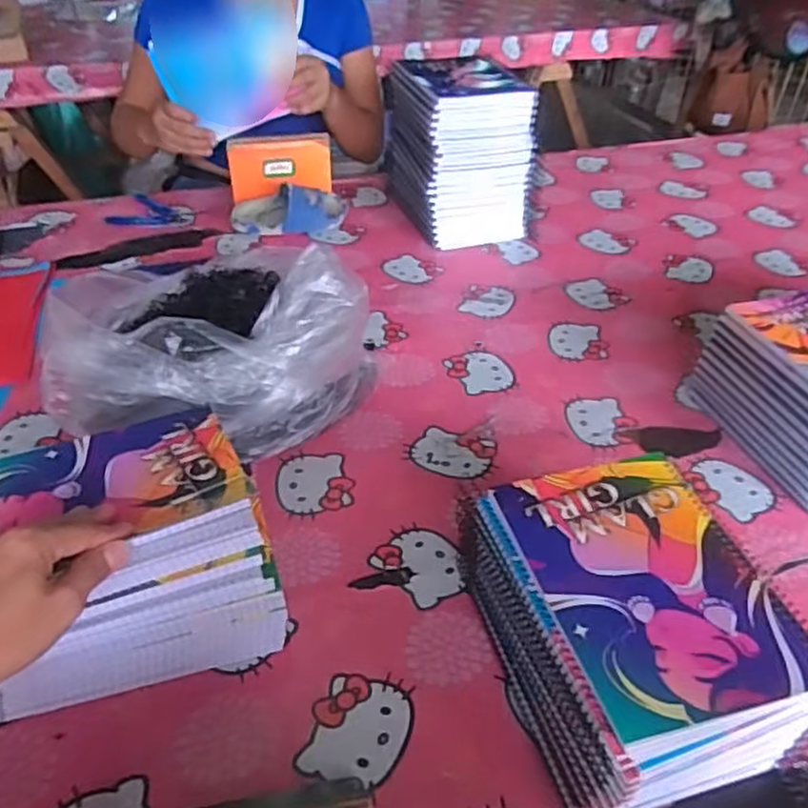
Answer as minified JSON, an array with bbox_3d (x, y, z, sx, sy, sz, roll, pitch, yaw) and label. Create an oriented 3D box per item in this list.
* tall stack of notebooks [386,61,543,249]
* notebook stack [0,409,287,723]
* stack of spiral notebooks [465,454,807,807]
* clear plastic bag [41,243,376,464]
[{"bbox_3d":[0.083,-0.382,1.078,0.169,0.215,0.209,-11,41,-16],"label":"tall stack of notebooks"},{"bbox_3d":[-0.215,0.113,0.545,0.199,0.120,0.170,-13,42,-18],"label":"notebook stack"},{"bbox_3d":[0.157,0.160,0.496,0.157,0.123,0.209,-9,41,-14],"label":"stack of spiral notebooks"},{"bbox_3d":[-0.182,-0.067,0.725,0.289,0.155,0.249,3,39,0],"label":"clear plastic bag"}]

